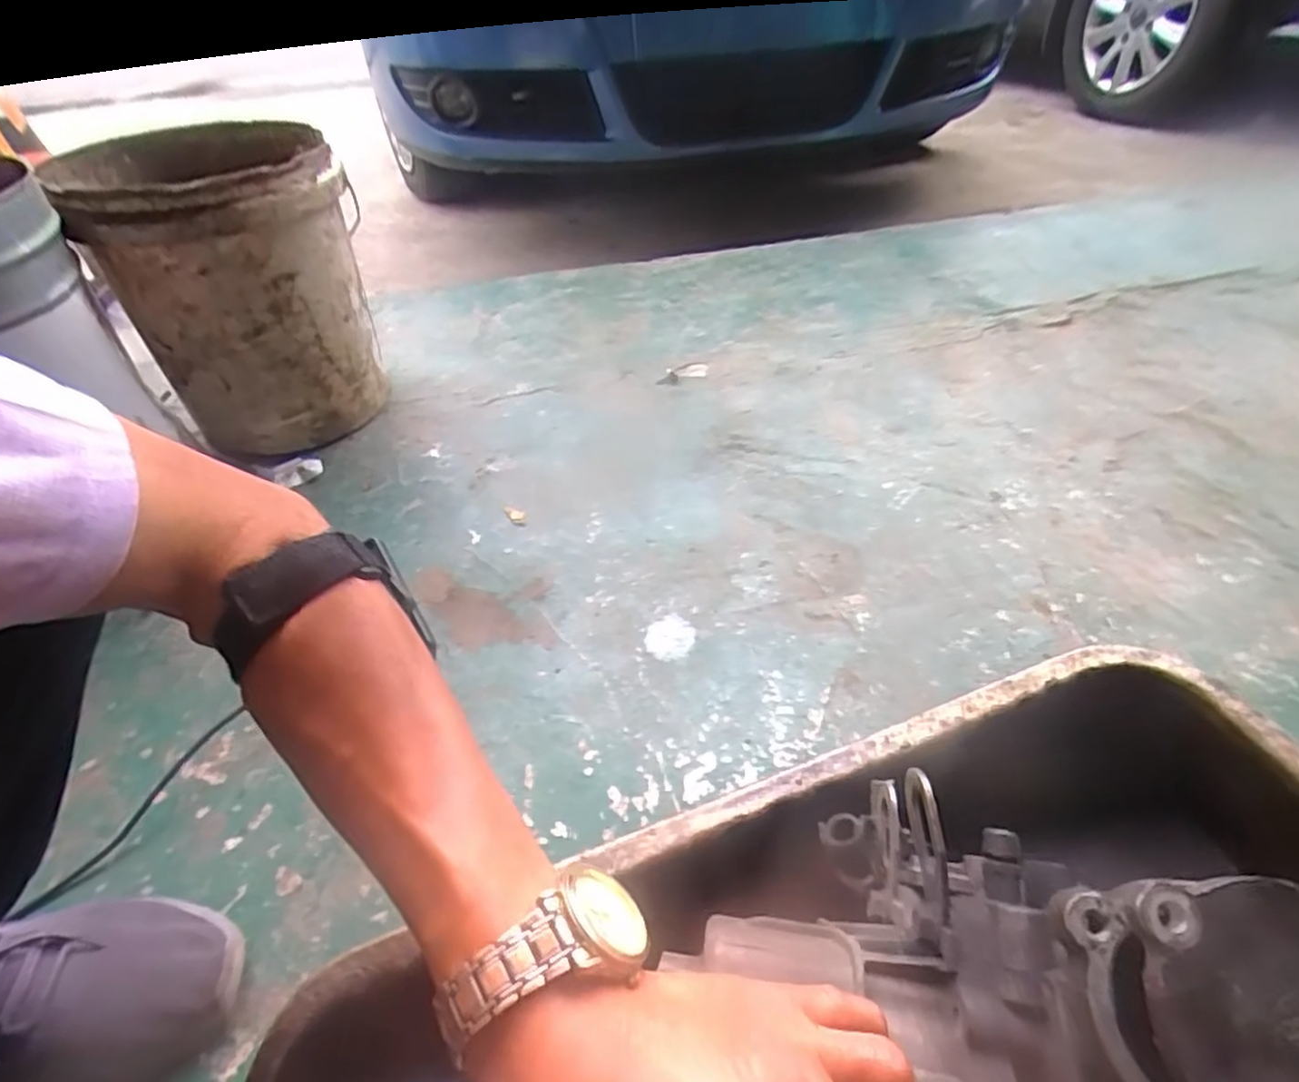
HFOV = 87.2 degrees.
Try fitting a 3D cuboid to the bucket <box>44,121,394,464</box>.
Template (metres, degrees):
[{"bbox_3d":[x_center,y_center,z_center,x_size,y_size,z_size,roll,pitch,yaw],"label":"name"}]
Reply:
[{"bbox_3d":[-0.474,-0.315,0.831,0.261,0.330,0.301,-20,46,-15],"label":"bucket"}]

